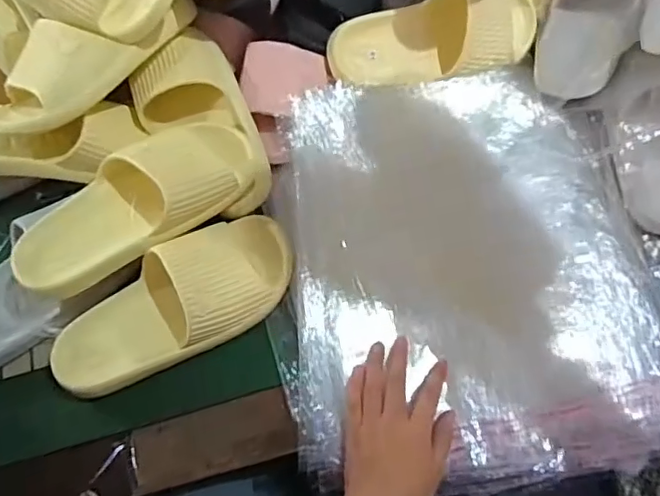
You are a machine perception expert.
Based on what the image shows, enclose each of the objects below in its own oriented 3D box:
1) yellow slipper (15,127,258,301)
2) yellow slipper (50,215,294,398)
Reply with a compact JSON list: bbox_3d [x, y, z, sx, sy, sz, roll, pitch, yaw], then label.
[{"bbox_3d":[-0.188,-0.044,0.554,0.241,0.074,0.093,-34,69,-13],"label":"yellow slipper"},{"bbox_3d":[-0.150,0.058,0.554,0.248,0.082,0.100,-28,67,-11],"label":"yellow slipper"}]

